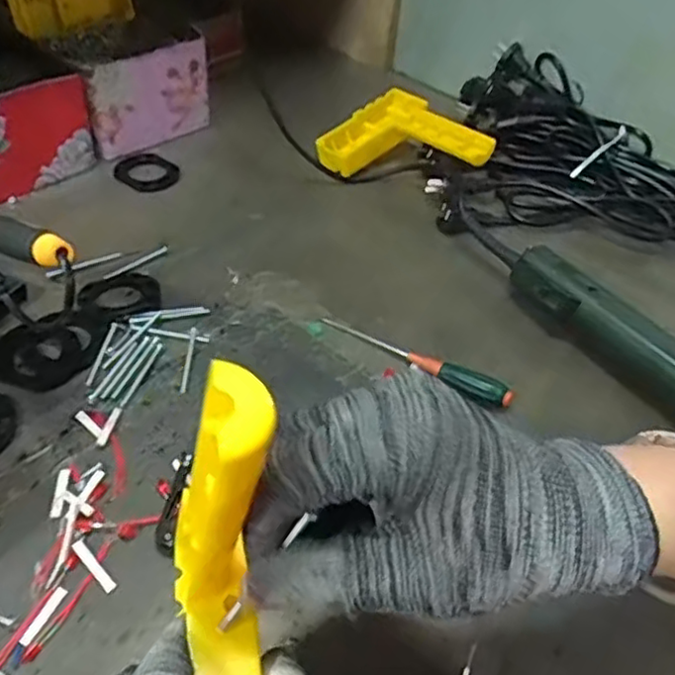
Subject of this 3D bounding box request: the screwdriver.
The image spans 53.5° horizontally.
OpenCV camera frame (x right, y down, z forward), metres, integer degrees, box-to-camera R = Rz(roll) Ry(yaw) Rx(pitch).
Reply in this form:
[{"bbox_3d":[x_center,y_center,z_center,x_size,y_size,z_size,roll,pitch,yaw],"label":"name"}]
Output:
[{"bbox_3d":[0.054,0.013,0.470,0.145,0.016,0.015,27,48,19],"label":"screwdriver"}]

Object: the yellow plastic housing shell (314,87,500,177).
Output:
[{"bbox_3d":[0.069,-0.198,0.654,0.156,0.054,0.118,12,45,5],"label":"yellow plastic housing shell"}]

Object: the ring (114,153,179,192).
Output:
[{"bbox_3d":[-0.176,-0.155,0.618,0.056,0.009,0.056,4,45,-4],"label":"ring"}]

